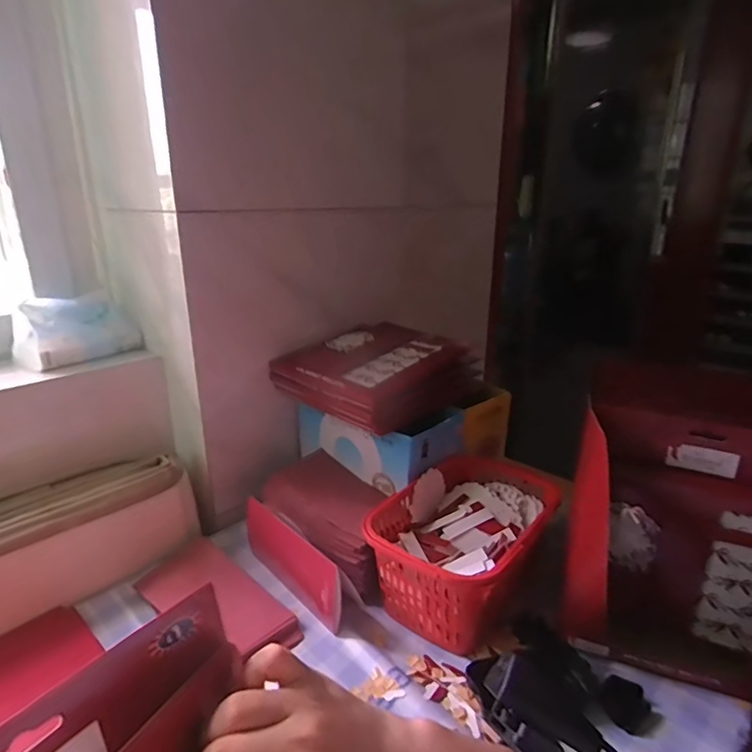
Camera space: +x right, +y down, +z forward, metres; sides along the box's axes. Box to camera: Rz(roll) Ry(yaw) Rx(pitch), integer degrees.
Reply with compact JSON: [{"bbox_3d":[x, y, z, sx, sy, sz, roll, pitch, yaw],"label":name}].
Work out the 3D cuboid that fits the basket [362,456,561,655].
[{"bbox_3d":[0.097,0.194,0.577,0.147,0.117,0.219,15,24,36],"label":"basket"}]

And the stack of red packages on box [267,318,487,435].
[{"bbox_3d":[0.013,-0.011,0.717,0.201,0.069,0.236,17,25,40],"label":"stack of red packages on box"}]

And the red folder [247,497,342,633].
[{"bbox_3d":[-0.096,0.205,0.575,0.012,0.082,0.178,-16,25,-39],"label":"red folder"}]

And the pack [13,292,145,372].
[{"bbox_3d":[-0.392,-0.064,0.670,0.072,0.075,0.134,15,24,37],"label":"pack"}]

